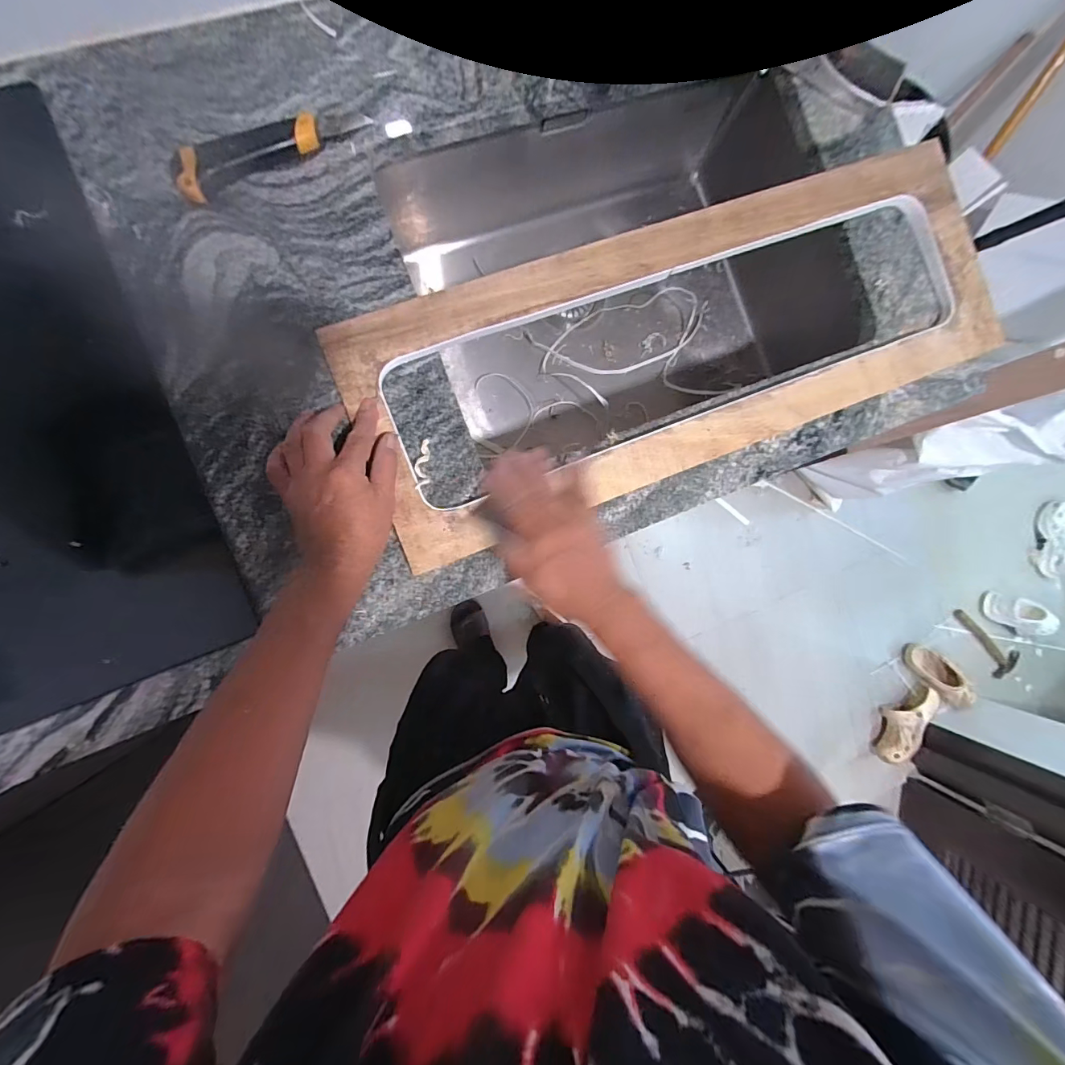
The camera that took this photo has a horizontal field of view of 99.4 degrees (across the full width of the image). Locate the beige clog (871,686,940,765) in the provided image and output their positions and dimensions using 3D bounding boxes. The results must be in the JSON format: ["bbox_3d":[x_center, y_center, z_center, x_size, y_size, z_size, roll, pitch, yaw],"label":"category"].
[{"bbox_3d":[1.172,0.594,1.420,0.107,0.095,0.274,30,85,-7],"label":"beige clog"}]

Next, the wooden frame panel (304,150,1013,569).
[{"bbox_3d":[0.168,-0.190,0.458,0.686,0.020,0.248,-19,91,-7],"label":"wooden frame panel"}]

